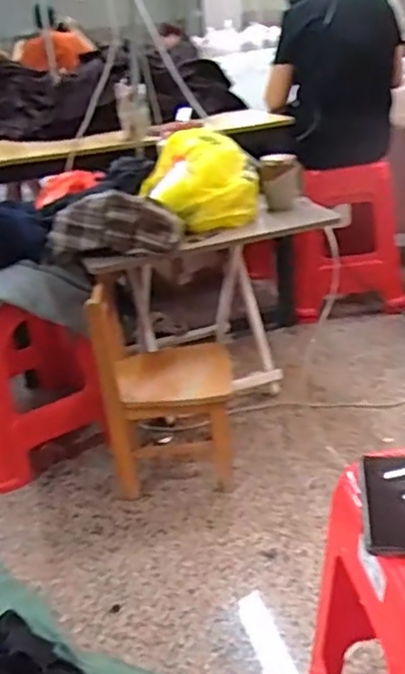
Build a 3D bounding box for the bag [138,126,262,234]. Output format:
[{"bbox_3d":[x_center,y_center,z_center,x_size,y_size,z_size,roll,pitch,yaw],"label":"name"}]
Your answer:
[{"bbox_3d":[-0.003,-0.396,1.712,0.287,0.204,0.266,-5,25,2],"label":"bag"}]

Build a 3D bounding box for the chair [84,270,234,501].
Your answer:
[{"bbox_3d":[-0.073,0.097,1.550,0.264,0.496,0.334,-2,25,7],"label":"chair"}]

